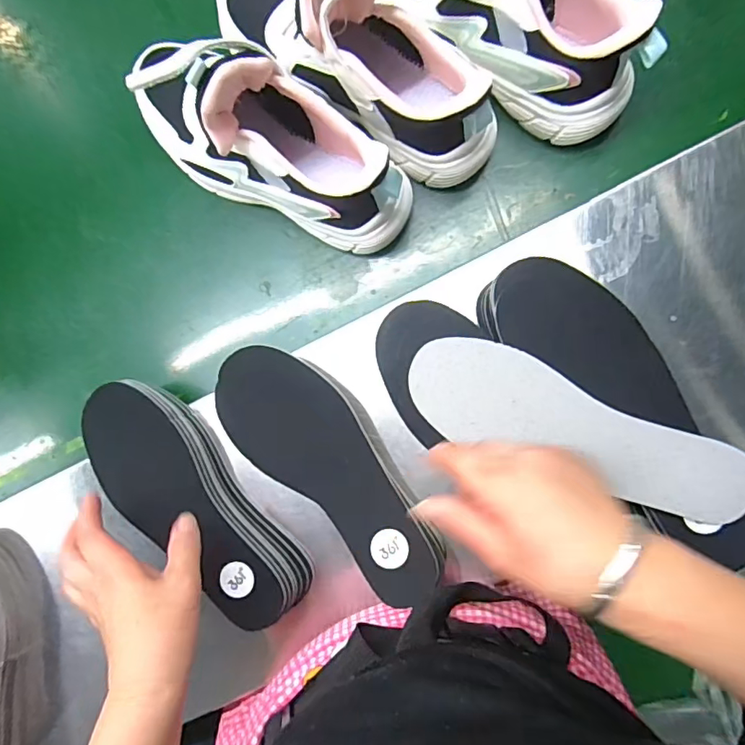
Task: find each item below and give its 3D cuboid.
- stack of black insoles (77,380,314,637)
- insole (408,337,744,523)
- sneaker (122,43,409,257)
[{"bbox_3d":[-0.145,0.105,0.415,0.081,0.034,0.219,-43,89,6],"label":"stack of black insoles"},{"bbox_3d":[0.140,0.039,0.361,0.235,0.006,0.068,22,95,7],"label":"insole"},{"bbox_3d":[-0.083,-0.169,0.378,0.226,0.146,0.076,24,93,4],"label":"sneaker"}]

